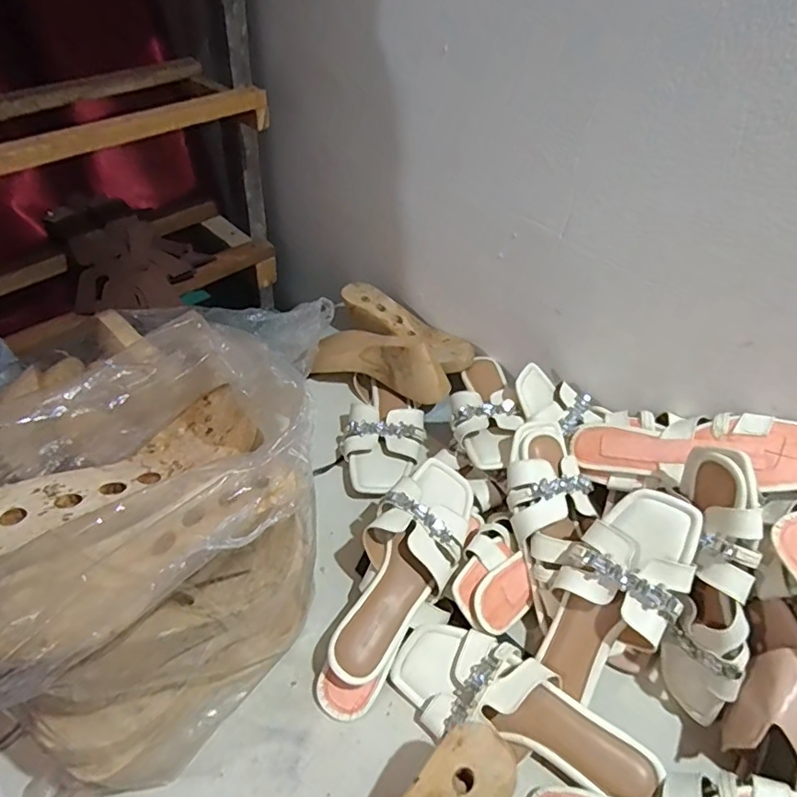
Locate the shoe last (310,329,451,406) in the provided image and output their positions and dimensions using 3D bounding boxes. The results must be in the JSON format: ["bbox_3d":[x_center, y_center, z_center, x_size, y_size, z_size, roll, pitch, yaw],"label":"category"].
[{"bbox_3d":[-0.020,-0.057,0.767,0.193,0.082,0.071,14,46,9],"label":"shoe last"}]

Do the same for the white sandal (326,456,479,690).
[{"bbox_3d":[0.005,0.167,0.560,0.095,0.047,0.240,22,63,16],"label":"white sandal"}]

